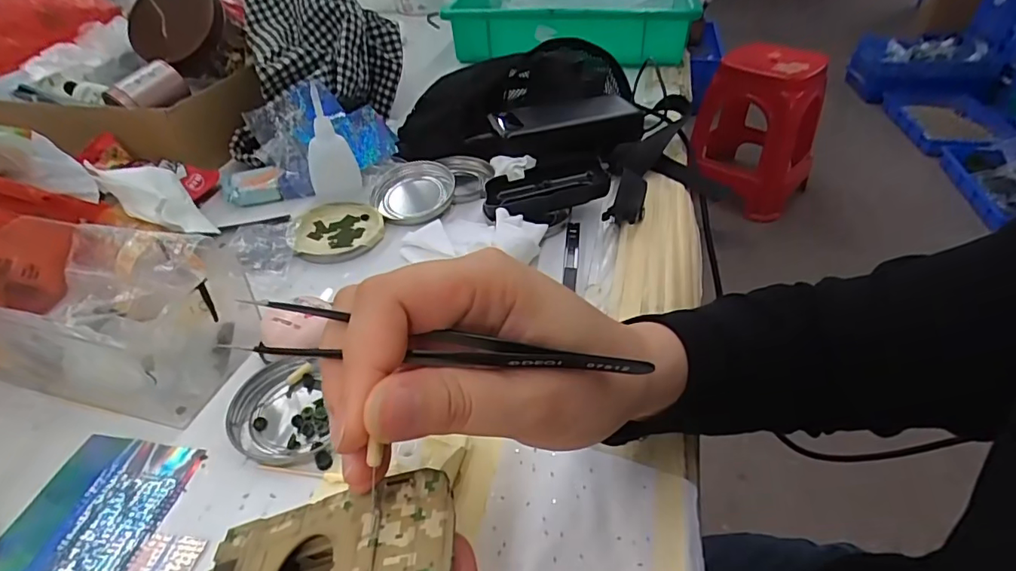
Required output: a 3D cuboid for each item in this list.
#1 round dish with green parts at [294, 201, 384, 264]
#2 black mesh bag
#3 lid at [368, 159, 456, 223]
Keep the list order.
[{"bbox_3d":[-0.147,-0.049,0.465,0.072,0.014,0.080,-9,42,-10],"label":"round dish with green parts"},{"bbox_3d":[0.017,-0.205,0.581,0.245,0.081,0.201,4,40,7],"label":"black mesh bag"},{"bbox_3d":[-0.088,-0.089,0.495,0.076,0.018,0.078,-11,42,-13],"label":"lid"}]

